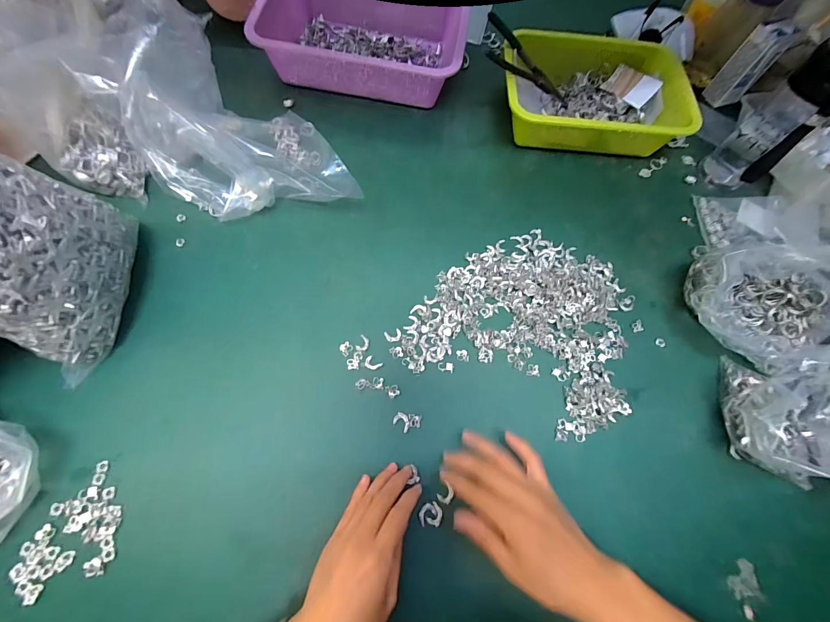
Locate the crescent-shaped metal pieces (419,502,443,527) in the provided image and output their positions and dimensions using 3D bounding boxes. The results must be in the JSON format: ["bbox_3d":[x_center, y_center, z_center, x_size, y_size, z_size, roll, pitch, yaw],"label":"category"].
[{"bbox_3d":[0.015,0.194,0.342,0.021,0.004,0.020,1,66,-3],"label":"crescent-shaped metal pieces"}]

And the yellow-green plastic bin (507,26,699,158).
[{"bbox_3d":[0.261,-0.332,0.558,0.263,0.077,0.176,4,66,-2],"label":"yellow-green plastic bin"}]

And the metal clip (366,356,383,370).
[{"bbox_3d":[-0.047,0.058,0.399,0.018,0.004,0.013,36,69,12],"label":"metal clip"}]

